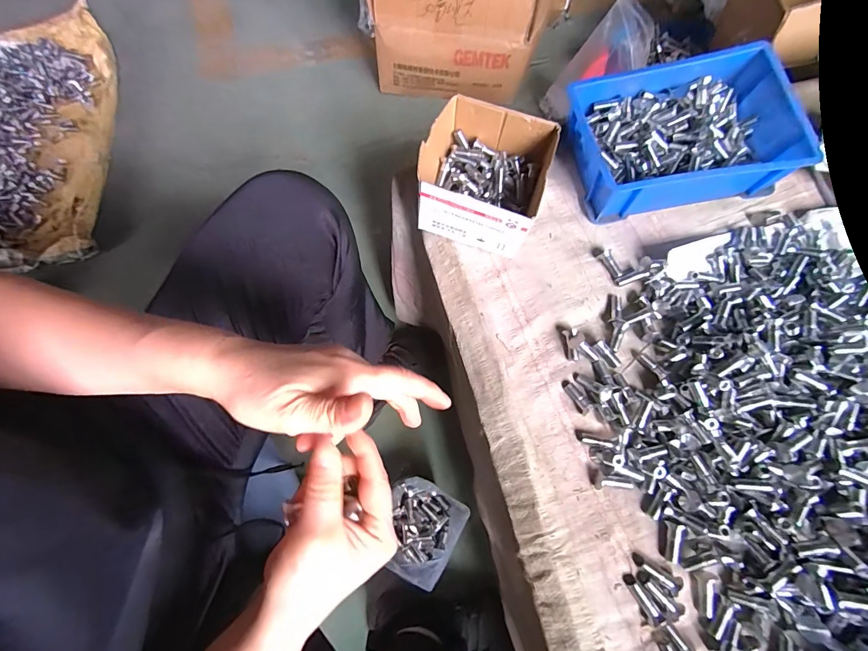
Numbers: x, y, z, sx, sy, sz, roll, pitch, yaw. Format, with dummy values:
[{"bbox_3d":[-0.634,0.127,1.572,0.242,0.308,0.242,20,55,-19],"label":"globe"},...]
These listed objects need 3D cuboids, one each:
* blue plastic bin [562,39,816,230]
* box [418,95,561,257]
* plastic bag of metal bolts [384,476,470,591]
[{"bbox_3d":[0.309,-0.238,0.500,0.250,0.093,0.175,-8,69,-4],"label":"blue plastic bin"},{"bbox_3d":[0.059,-0.179,0.478,0.138,0.086,0.146,18,70,6],"label":"box"},{"bbox_3d":[-0.022,0.298,0.573,0.112,0.039,0.124,27,71,9],"label":"plastic bag of metal bolts"}]

